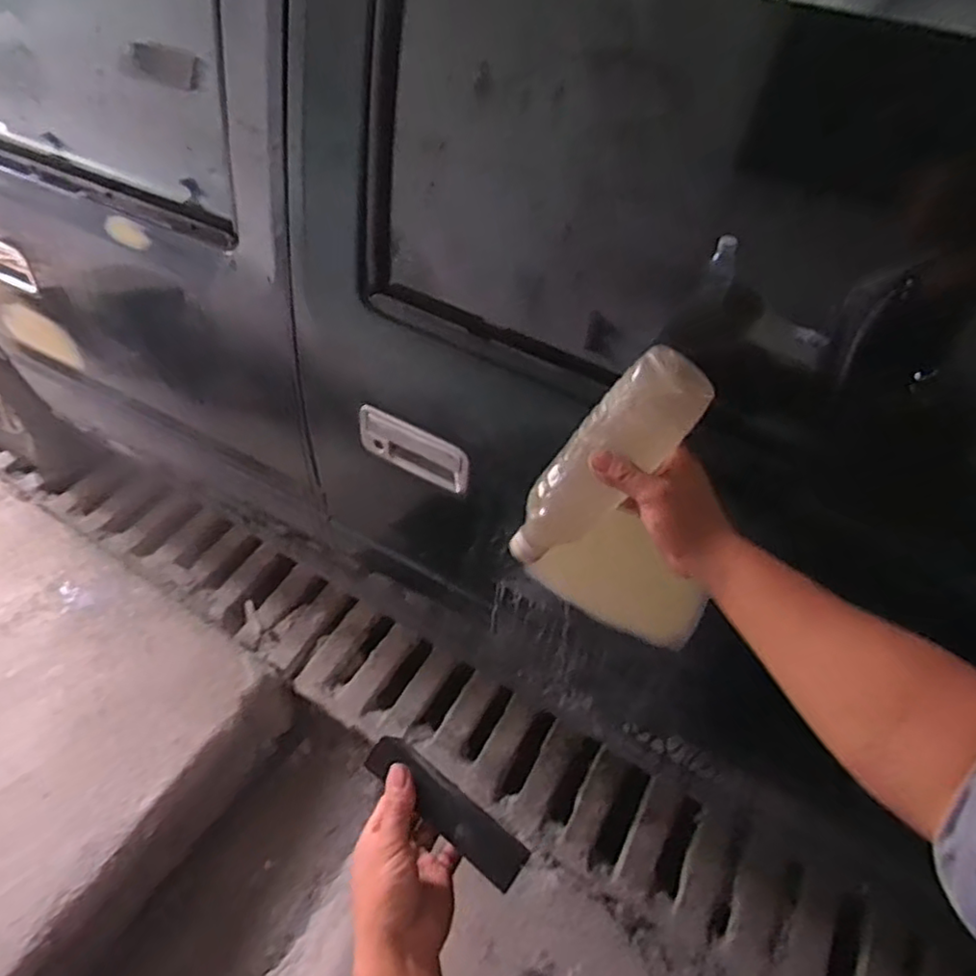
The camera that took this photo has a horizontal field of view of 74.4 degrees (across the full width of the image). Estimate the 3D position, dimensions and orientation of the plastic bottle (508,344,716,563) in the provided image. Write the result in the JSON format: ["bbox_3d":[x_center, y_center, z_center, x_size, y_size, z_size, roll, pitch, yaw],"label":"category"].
[{"bbox_3d":[0.090,-0.016,0.540,0.056,0.223,0.059,10,44,-33],"label":"plastic bottle"}]

